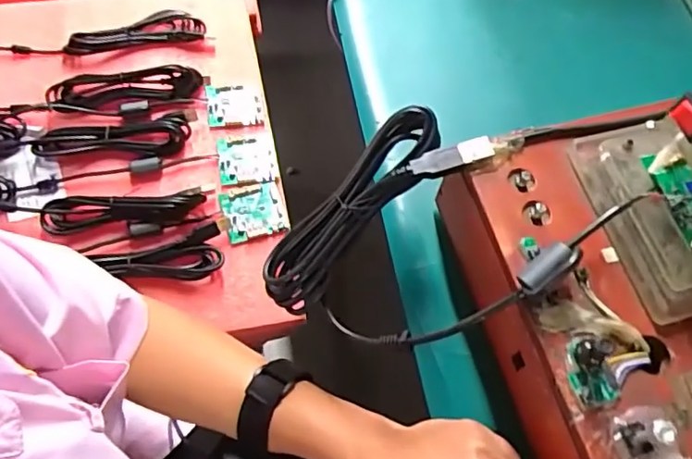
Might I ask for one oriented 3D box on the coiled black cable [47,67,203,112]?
[{"bbox_3d":[-0.236,-0.153,0.618,0.154,0.024,0.037,-12,66,-9],"label":"coiled black cable"}]

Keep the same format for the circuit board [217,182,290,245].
[{"bbox_3d":[-0.093,-0.018,0.580,0.061,0.008,0.056,-14,66,-10],"label":"circuit board"}]

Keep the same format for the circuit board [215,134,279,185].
[{"bbox_3d":[-0.104,-0.075,0.607,0.057,0.012,0.060,-9,65,-8],"label":"circuit board"}]

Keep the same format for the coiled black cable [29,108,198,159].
[{"bbox_3d":[-0.237,-0.097,0.597,0.157,0.023,0.046,-11,66,-9],"label":"coiled black cable"}]

